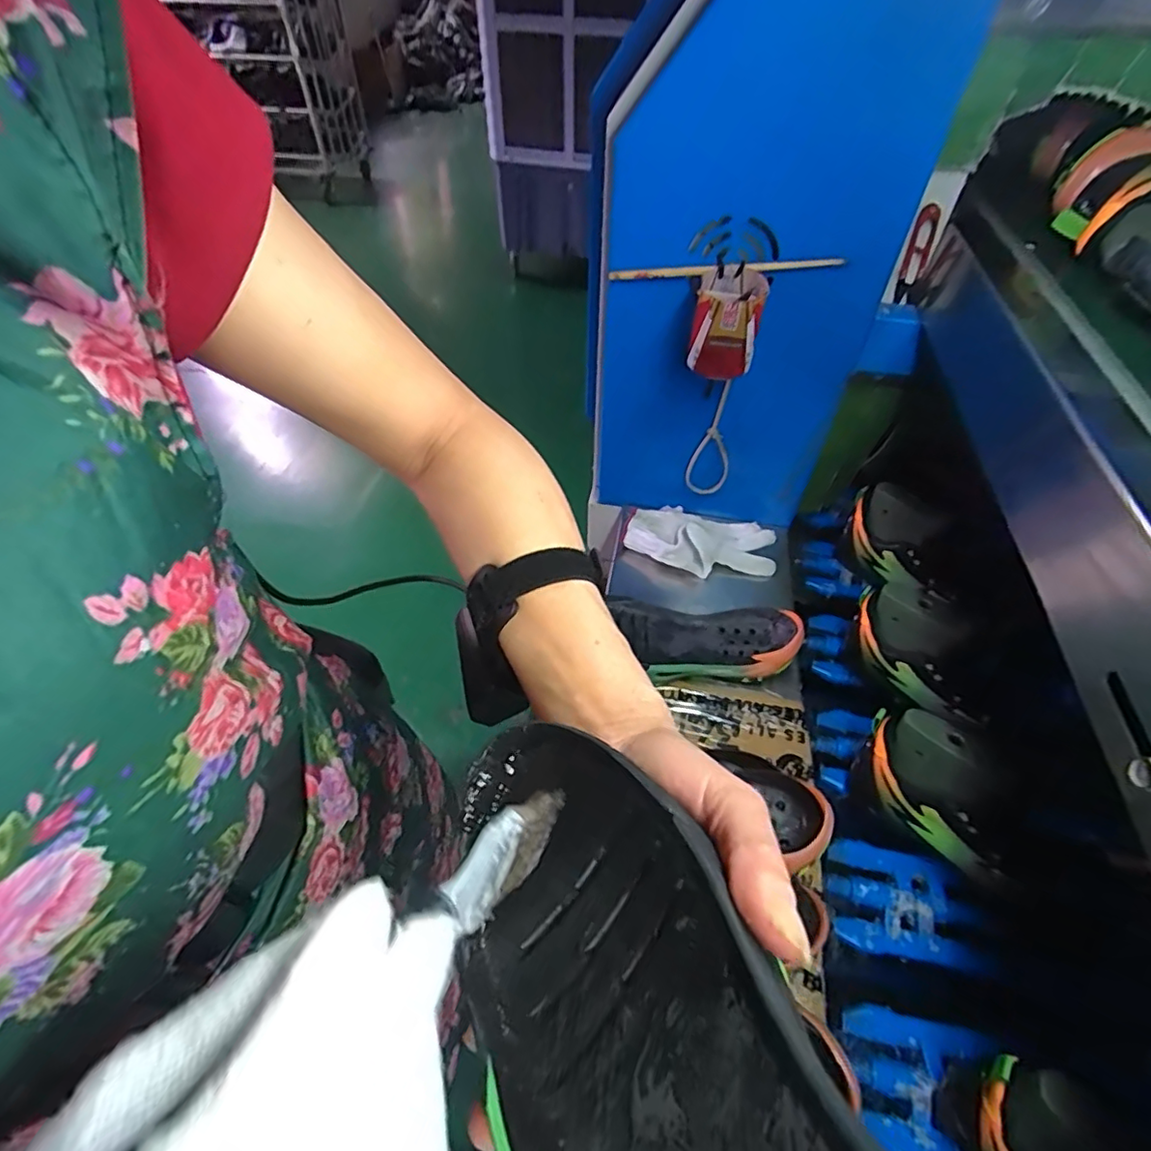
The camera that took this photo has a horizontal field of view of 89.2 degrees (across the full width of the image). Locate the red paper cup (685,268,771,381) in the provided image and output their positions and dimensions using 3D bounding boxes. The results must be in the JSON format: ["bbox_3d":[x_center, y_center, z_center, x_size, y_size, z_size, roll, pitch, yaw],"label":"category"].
[{"bbox_3d":[0.155,-0.260,0.604,0.065,0.083,0.075,10,49,7],"label":"red paper cup"}]

